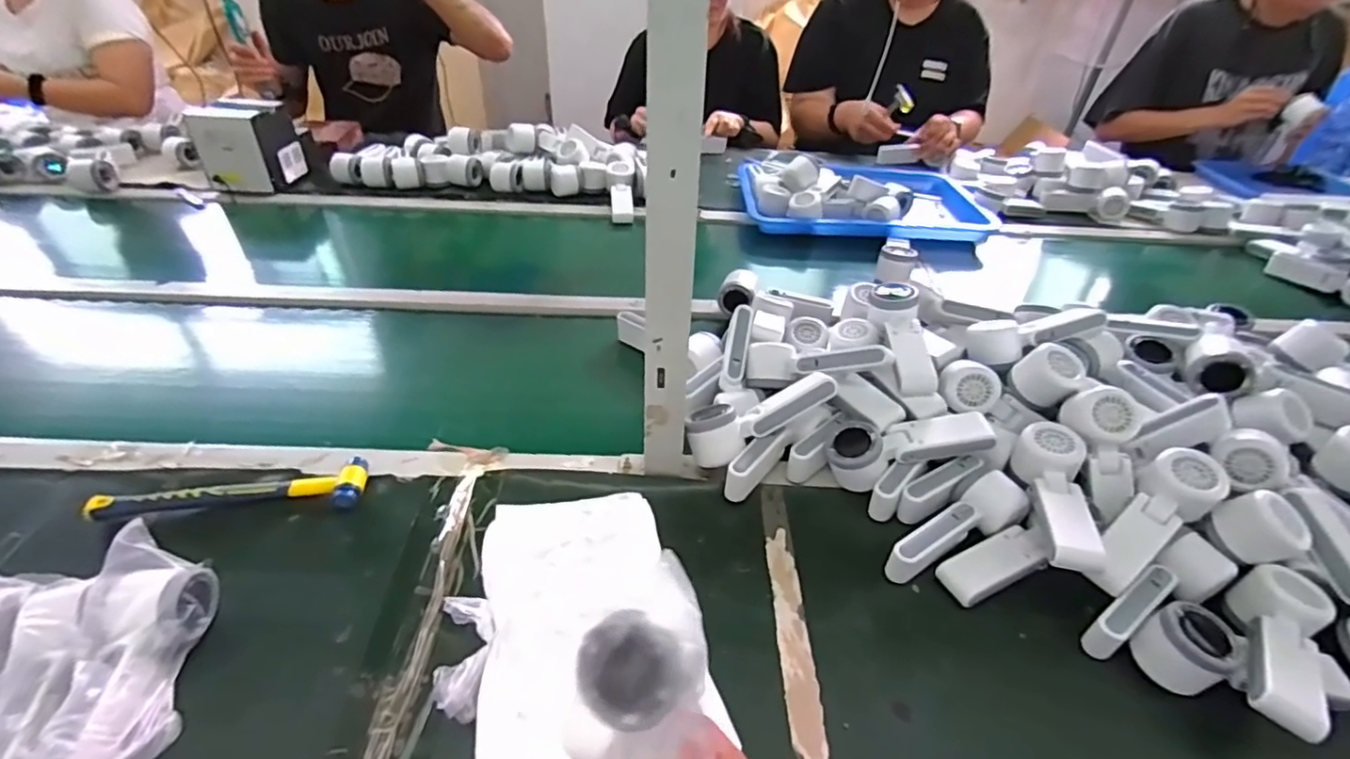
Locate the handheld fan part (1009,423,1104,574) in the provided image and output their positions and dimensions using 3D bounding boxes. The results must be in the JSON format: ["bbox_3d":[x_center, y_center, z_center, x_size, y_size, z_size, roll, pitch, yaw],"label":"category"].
[{"bbox_3d":[0.359,0.111,0.581,0.053,0.050,0.162,9,39,7],"label":"handheld fan part"}]

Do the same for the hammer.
[{"bbox_3d":[-0.437,0.113,0.618,0.238,0.029,0.053,-5,40,-10],"label":"hammer"}]

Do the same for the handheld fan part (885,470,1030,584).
[{"bbox_3d":[0.269,0.146,0.601,0.153,0.059,0.053,-19,45,-25],"label":"handheld fan part"}]

